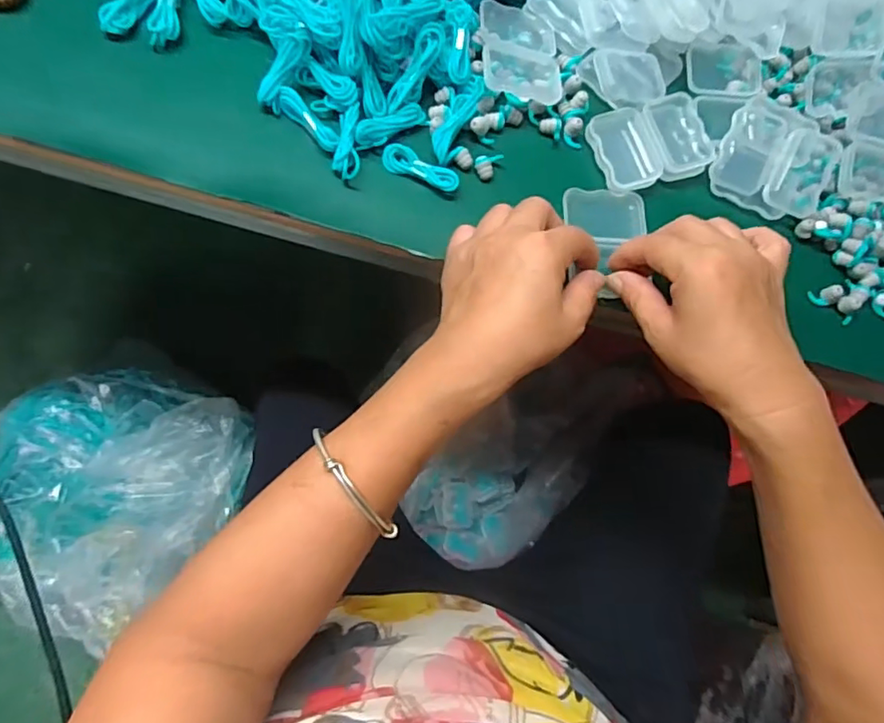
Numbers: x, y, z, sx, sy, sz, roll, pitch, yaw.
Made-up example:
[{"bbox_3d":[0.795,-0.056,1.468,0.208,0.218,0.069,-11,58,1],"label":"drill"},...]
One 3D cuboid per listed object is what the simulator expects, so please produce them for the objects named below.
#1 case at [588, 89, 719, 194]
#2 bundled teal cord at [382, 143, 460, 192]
[{"bbox_3d":[0.143,-0.153,0.389,0.077,0.017,0.060,-18,79,-13],"label":"case"},{"bbox_3d":[-0.014,-0.125,0.360,0.052,0.011,0.015,22,74,-3],"label":"bundled teal cord"}]

